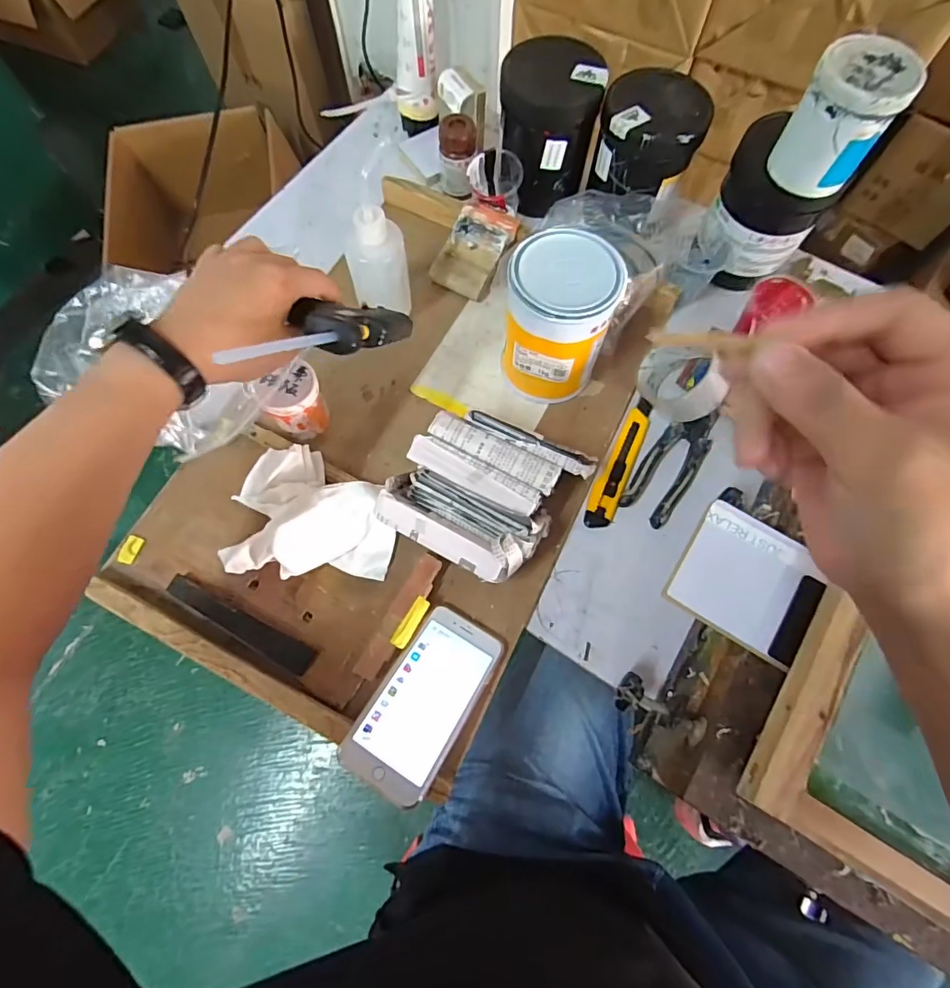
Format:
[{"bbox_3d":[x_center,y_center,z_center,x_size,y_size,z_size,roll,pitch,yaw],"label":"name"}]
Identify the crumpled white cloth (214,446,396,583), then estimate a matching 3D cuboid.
[{"bbox_3d":[-0.158,0.016,0.487,0.152,0.043,0.124,2,71,0],"label":"crumpled white cloth"}]

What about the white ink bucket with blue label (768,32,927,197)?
[{"bbox_3d":[0.331,-0.339,0.452,0.078,0.093,0.076,0,71,0],"label":"white ink bucket with blue label"}]

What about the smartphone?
[{"bbox_3d":[-0.043,0.181,0.440,0.079,0.005,0.157,31,60,9],"label":"smartphone"}]

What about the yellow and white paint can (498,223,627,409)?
[{"bbox_3d":[0.082,-0.173,0.503,0.100,0.171,0.093,0,71,0],"label":"yellow and white paint can"}]

